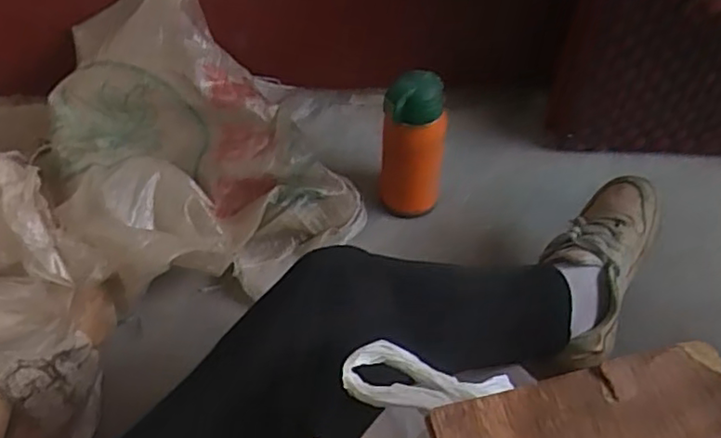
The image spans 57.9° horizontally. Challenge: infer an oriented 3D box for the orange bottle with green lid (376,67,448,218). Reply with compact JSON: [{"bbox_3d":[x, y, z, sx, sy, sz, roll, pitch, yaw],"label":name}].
[{"bbox_3d":[0.068,-0.081,0.851,0.078,0.227,0.060,6,51,5],"label":"orange bottle with green lid"}]

